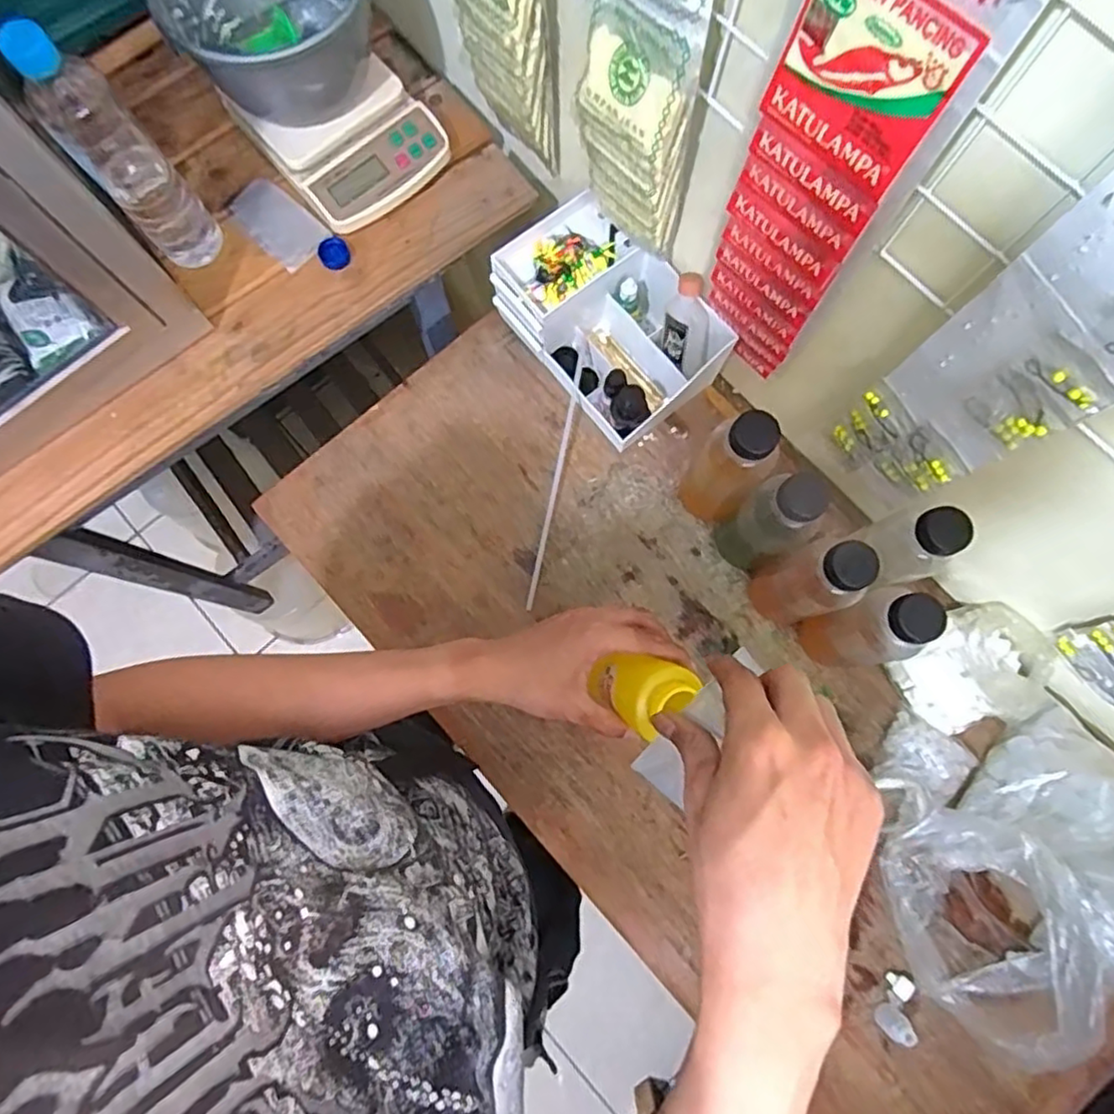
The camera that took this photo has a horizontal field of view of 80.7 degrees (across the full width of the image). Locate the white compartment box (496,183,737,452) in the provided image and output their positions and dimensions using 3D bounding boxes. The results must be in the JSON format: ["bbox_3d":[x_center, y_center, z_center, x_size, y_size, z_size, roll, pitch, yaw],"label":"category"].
[{"bbox_3d":[0.054,-0.254,0.716,0.151,0.108,0.230,-38,81,-8],"label":"white compartment box"}]

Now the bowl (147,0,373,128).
[{"bbox_3d":[-0.270,-0.512,0.628,0.179,0.101,0.176,0,78,-1],"label":"bowl"}]

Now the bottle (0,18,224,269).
[{"bbox_3d":[-0.381,-0.350,0.573,0.066,0.238,0.053,-37,81,-8],"label":"bottle"}]

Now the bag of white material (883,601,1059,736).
[{"bbox_3d":[0.415,0.116,0.658,0.119,0.063,0.115,-32,81,-7],"label":"bag of white material"}]

